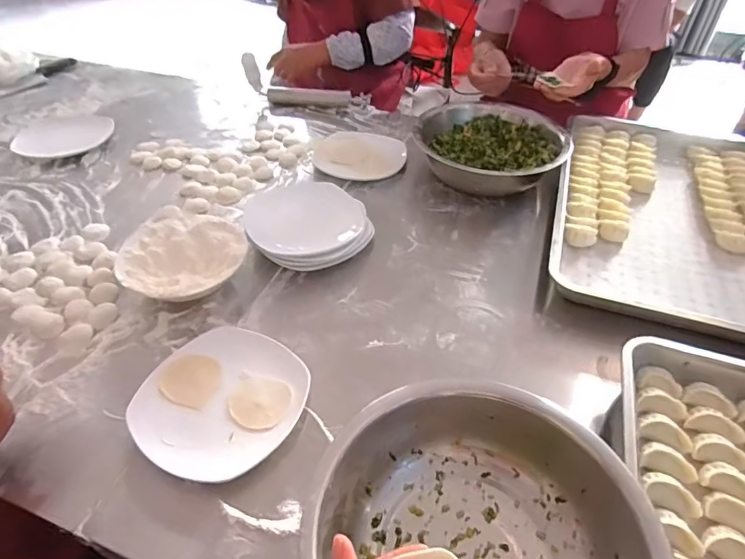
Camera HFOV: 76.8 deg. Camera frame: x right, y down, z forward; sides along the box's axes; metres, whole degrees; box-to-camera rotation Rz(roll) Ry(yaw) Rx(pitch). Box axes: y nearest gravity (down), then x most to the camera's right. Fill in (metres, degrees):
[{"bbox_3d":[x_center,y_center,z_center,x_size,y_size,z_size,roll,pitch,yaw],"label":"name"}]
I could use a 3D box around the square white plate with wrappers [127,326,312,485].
[{"bbox_3d":[-0.174,0.136,0.538,0.179,0.024,0.170,20,47,18],"label":"square white plate with wrappers"}]

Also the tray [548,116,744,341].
[{"bbox_3d":[0.529,-0.141,0.820,0.388,0.030,0.607,14,46,13],"label":"tray"}]

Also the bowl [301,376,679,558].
[{"bbox_3d":[0.090,0.231,0.407,0.275,0.086,0.274,1,44,-1],"label":"bowl"}]

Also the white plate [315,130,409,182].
[{"bbox_3d":[-0.027,-0.245,0.938,0.177,0.020,0.117,13,70,8],"label":"white plate"}]

